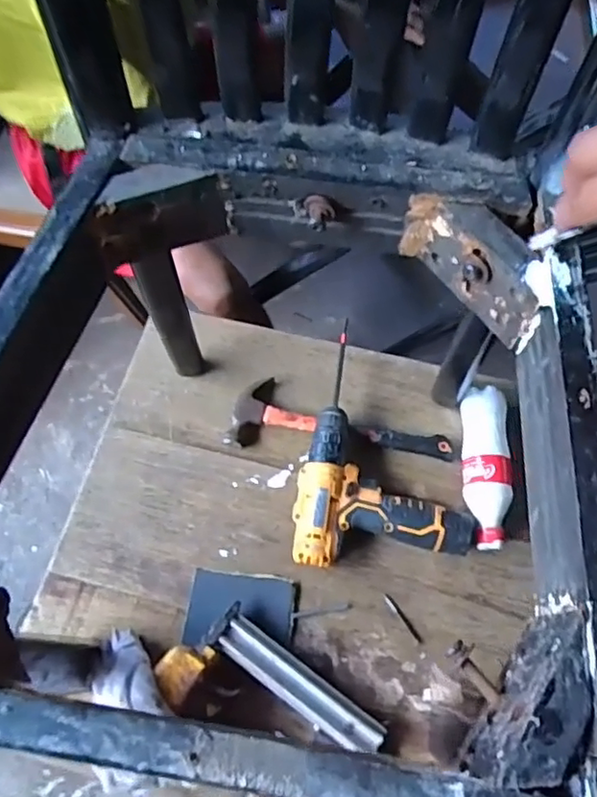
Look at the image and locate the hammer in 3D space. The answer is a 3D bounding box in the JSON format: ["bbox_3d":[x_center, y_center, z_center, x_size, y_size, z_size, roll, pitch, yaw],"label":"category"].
[{"bbox_3d":[0.052,0.026,0.784,0.275,0.023,0.092,4,66,0],"label":"hammer"}]

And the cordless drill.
[{"bbox_3d":[0.089,0.064,0.756,0.210,0.057,0.284,1,66,-1],"label":"cordless drill"}]

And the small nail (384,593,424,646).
[{"bbox_3d":[0.119,0.251,0.702,0.008,0.004,0.065,-32,71,-14],"label":"small nail"}]

